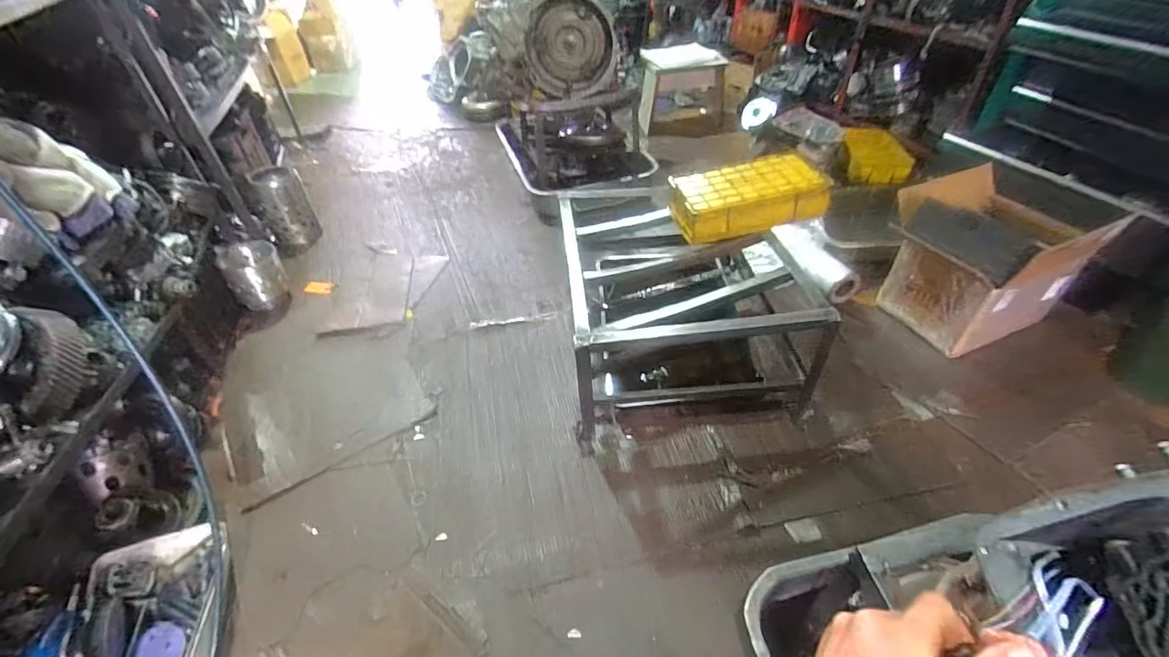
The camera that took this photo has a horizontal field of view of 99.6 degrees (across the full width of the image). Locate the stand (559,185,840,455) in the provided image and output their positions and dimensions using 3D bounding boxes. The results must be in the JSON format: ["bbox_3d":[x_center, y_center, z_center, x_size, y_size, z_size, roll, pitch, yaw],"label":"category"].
[{"bbox_3d":[0.229,-0.086,1.191,0.528,0.303,0.623,-3,43,-1],"label":"stand"}]

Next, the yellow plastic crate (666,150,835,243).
[{"bbox_3d":[0.397,-0.331,1.230,0.351,0.104,0.193,-8,43,-7],"label":"yellow plastic crate"}]

